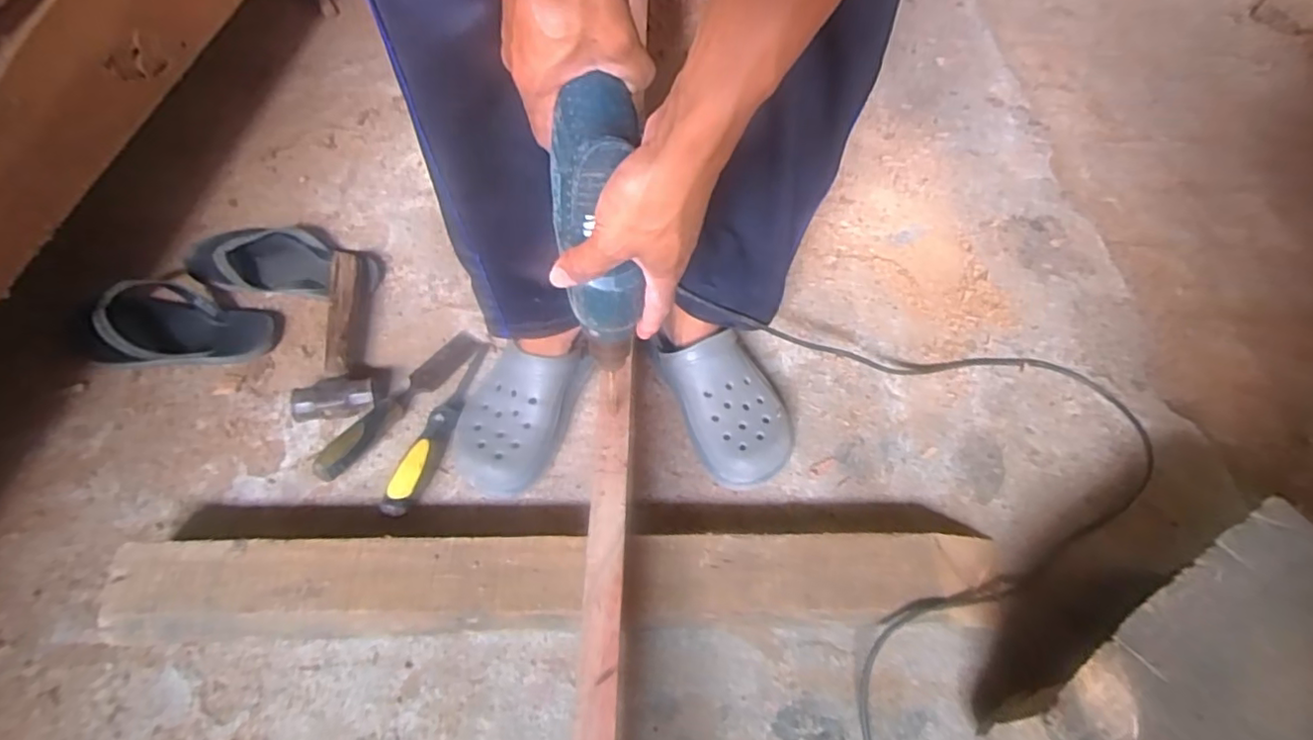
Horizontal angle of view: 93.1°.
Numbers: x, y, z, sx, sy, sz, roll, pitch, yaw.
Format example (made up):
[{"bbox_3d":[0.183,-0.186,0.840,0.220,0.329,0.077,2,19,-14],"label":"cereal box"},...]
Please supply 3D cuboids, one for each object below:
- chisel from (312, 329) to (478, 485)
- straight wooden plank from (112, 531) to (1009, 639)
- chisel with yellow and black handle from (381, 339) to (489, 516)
[{"bbox_3d":[-0.297,0.034,0.724,0.032,0.044,0.233,27,60,15],"label":"chisel"},{"bbox_3d":[-0.083,0.212,0.616,0.859,0.057,0.091,-1,57,-3],"label":"straight wooden plank"},{"bbox_3d":[-0.245,0.061,0.715,0.030,0.033,0.229,17,58,8],"label":"chisel with yellow and black handle"}]

